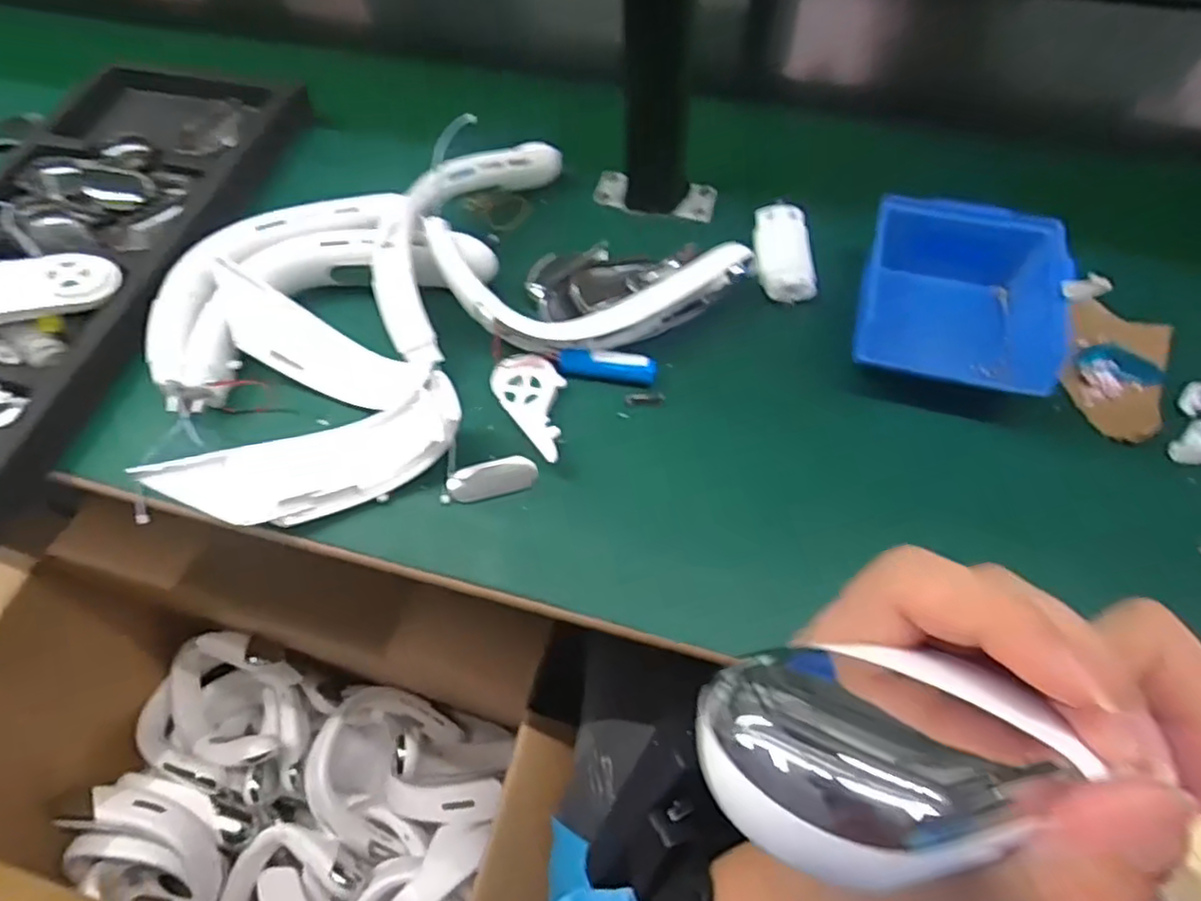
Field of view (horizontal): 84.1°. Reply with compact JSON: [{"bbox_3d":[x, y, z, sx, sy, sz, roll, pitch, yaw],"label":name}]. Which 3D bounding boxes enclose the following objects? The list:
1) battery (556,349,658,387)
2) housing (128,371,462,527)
[{"bbox_3d":[0.005,-0.058,0.459,0.067,0.014,0.014,6,61,6],"label":"battery"},{"bbox_3d":[-0.172,0.011,0.413,0.183,0.053,0.050,-18,61,-7],"label":"housing"}]

